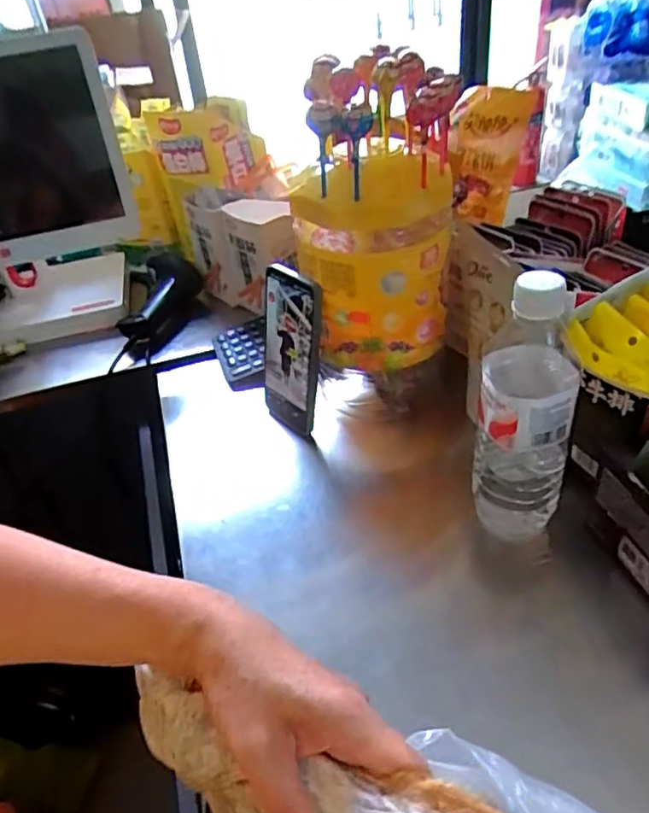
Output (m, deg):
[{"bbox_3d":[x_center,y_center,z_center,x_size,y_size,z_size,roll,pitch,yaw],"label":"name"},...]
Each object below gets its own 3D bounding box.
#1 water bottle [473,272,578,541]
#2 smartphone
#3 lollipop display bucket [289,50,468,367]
[{"bbox_3d":[0.147,0.011,0.457,0.065,0.224,0.055,6,41,16],"label":"water bottle"},{"bbox_3d":[-0.033,-0.049,0.598,0.070,0.166,0.012,28,40,35],"label":"smartphone"},{"bbox_3d":[0.042,-0.160,0.539,0.135,0.247,0.115,0,39,8],"label":"lollipop display bucket"}]

